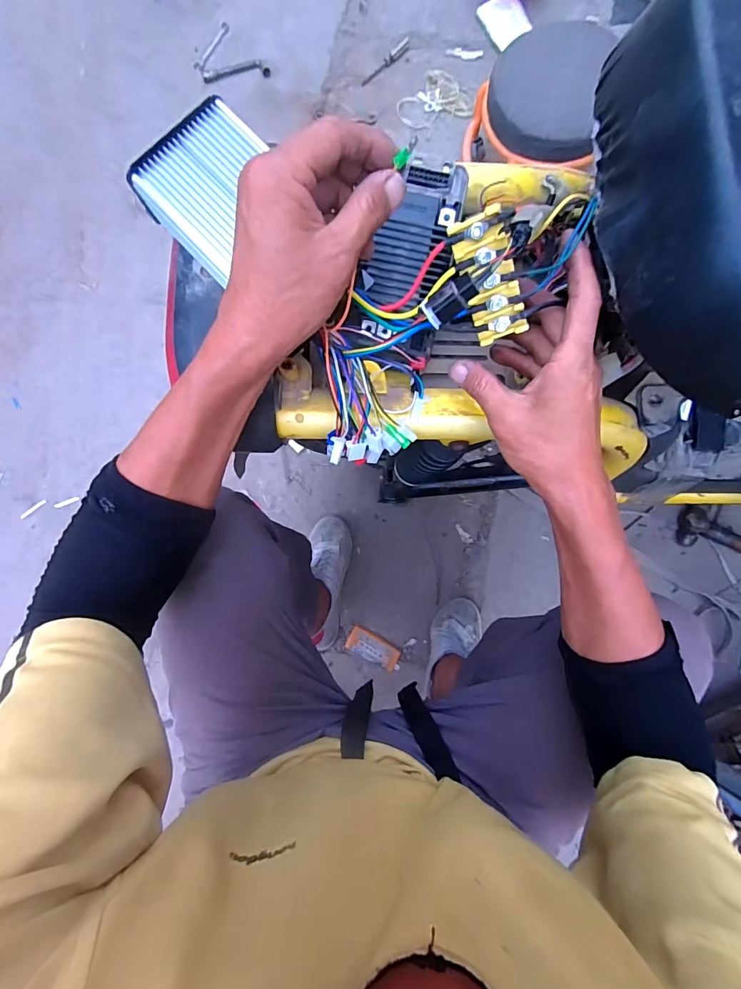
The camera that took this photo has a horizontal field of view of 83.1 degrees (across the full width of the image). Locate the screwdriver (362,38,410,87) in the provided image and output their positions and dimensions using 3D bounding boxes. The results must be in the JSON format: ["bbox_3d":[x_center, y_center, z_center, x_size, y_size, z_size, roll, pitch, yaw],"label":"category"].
[{"bbox_3d":[0.041,-1.101,1.067,0.161,0.018,0.025,-43,85,-4],"label":"screwdriver"}]

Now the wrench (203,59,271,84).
[{"bbox_3d":[-0.342,-1.078,1.063,0.166,0.013,0.058,-13,83,-1],"label":"wrench"}]

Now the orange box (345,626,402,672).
[{"bbox_3d":[0.006,0.331,0.894,0.113,0.011,0.052,28,84,4],"label":"orange box"}]

